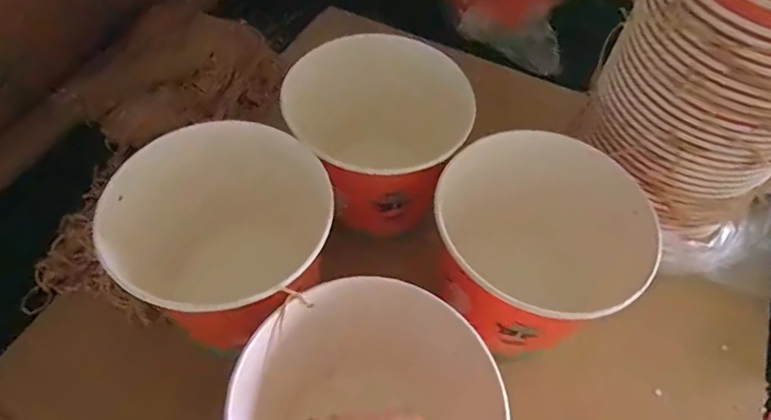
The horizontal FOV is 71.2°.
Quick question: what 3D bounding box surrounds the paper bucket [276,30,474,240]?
[{"bbox_3d":[-0.008,-0.071,0.466,0.133,0.107,0.132,2,56,-3],"label":"paper bucket"}]

